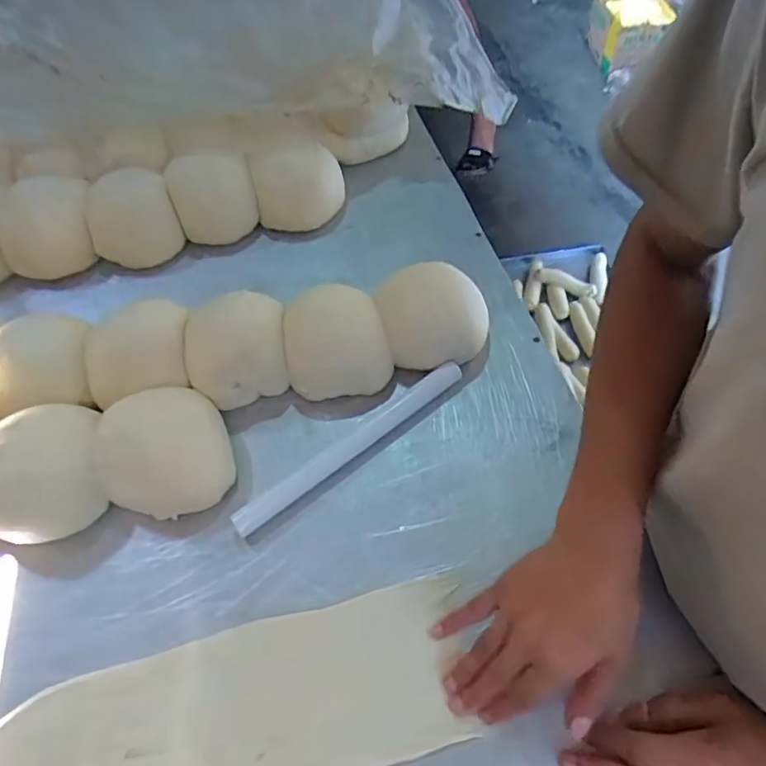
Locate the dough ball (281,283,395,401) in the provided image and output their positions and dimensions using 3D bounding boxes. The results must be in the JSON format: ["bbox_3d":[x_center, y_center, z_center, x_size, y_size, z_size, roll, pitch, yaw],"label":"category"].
[{"bbox_3d":[-0.048,-0.044,0.552,0.100,0.048,0.101,-9,55,-2],"label":"dough ball"}]

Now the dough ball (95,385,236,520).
[{"bbox_3d":[-0.196,0.061,0.495,0.106,0.048,0.110,-2,55,3],"label":"dough ball"}]

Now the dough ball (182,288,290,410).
[{"bbox_3d":[-0.146,-0.039,0.546,0.100,0.055,0.110,-9,55,-2],"label":"dough ball"}]

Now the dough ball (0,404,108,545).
[{"bbox_3d":[-0.291,0.076,0.465,0.091,0.077,0.097,-2,55,3],"label":"dough ball"}]

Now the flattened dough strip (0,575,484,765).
[{"bbox_3d":[-0.103,0.238,0.391,0.330,0.009,0.115,-13,55,-8],"label":"flattened dough strip"}]

